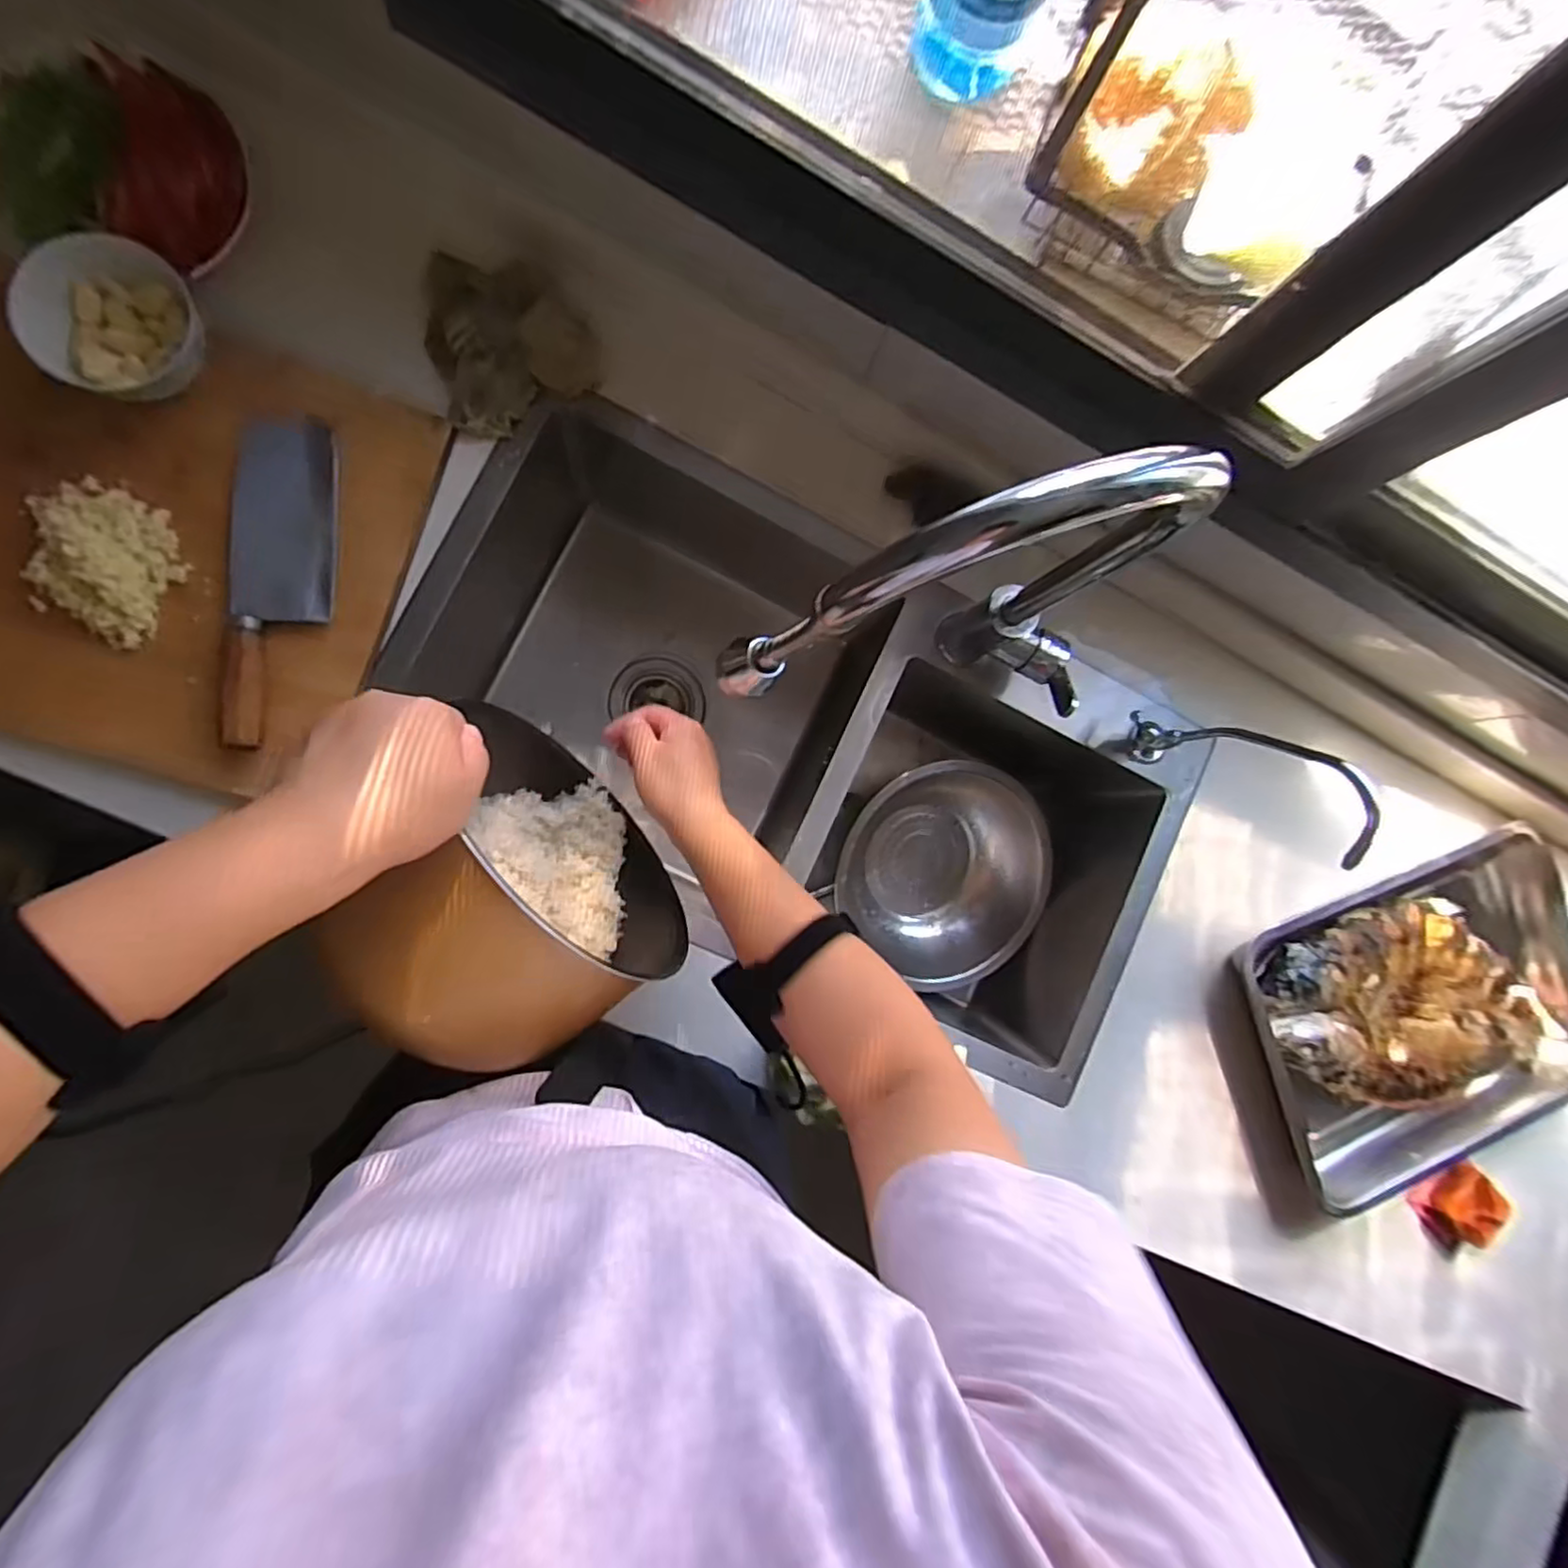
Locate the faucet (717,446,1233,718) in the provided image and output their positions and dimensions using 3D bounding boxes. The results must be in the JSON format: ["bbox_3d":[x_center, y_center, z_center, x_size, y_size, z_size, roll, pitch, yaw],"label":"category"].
[{"bbox_3d":[0.116,-0.089,0.473,0.305,0.344,0.100,-14,91,-10],"label":"faucet"}]

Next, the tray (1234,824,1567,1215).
[{"bbox_3d":[0.653,0.232,0.705,0.401,0.057,0.286,-18,91,-10],"label":"tray"}]

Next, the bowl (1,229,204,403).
[{"bbox_3d":[-0.492,-0.341,0.507,0.109,0.047,0.105,0,88,-10],"label":"bowl"}]

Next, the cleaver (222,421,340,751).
[{"bbox_3d":[-0.399,-0.160,0.532,0.070,0.029,0.259,1,88,-10],"label":"cleaver"}]

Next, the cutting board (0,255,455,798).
[{"bbox_3d":[-0.553,-0.212,0.508,0.481,0.027,0.329,16,86,-9],"label":"cutting board"}]

